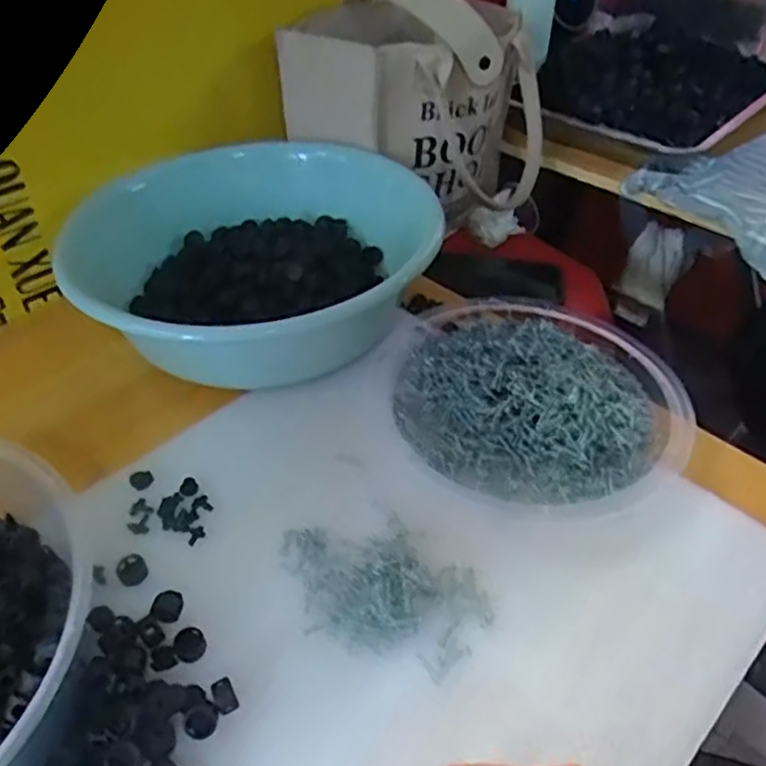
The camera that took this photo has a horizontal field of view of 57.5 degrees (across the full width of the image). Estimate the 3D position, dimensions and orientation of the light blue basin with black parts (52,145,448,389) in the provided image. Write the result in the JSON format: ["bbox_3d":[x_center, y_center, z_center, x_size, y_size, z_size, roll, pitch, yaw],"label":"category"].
[{"bbox_3d":[-0.110,-0.101,0.582,0.269,0.091,0.239,-32,53,-31],"label":"light blue basin with black parts"}]

